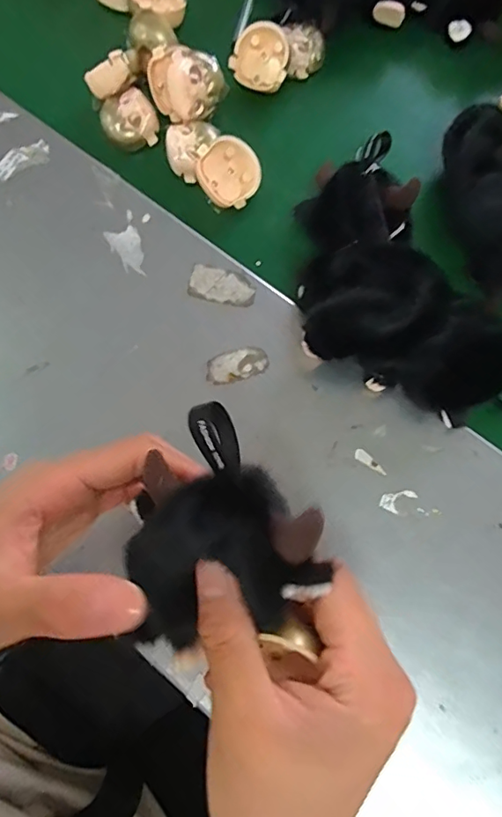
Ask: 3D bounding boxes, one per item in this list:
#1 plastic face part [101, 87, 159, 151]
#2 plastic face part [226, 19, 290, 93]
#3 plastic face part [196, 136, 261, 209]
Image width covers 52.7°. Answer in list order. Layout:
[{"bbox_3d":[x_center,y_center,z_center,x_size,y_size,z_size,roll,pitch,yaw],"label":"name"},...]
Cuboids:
[{"bbox_3d":[-0.101,-0.239,0.425,0.042,0.031,0.038,-19,76,-3],"label":"plastic face part"},{"bbox_3d":[0.009,-0.291,0.419,0.049,0.018,0.048,23,113,8],"label":"plastic face part"},{"bbox_3d":[-0.018,-0.188,0.404,0.050,0.014,0.049,41,93,-19],"label":"plastic face part"}]

